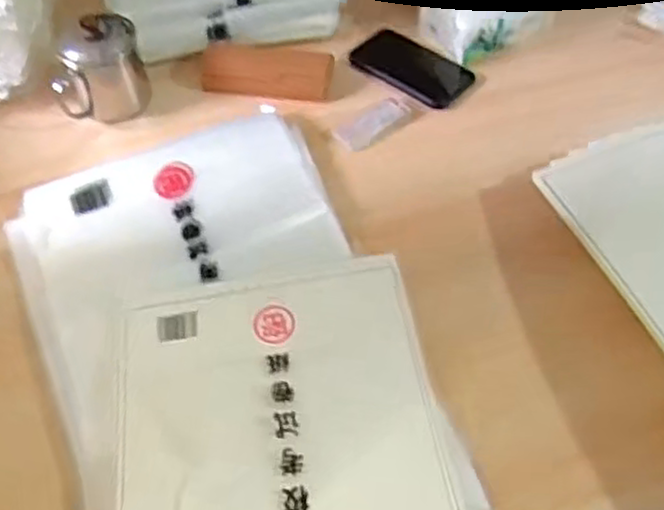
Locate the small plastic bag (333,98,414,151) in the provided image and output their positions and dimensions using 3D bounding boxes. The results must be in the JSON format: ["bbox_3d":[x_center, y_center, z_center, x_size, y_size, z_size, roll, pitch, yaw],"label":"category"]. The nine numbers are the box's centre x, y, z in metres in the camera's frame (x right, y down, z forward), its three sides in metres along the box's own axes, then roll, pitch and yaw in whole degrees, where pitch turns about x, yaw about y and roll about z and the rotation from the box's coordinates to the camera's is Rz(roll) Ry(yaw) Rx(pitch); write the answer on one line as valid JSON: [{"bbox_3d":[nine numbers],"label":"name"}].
[{"bbox_3d":[0.046,-0.149,0.829,0.092,0.006,0.040,-35,59,-21],"label":"small plastic bag"}]

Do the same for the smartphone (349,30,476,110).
[{"bbox_3d":[0.097,-0.228,0.897,0.150,0.014,0.094,31,54,20],"label":"smartphone"}]

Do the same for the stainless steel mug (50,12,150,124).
[{"bbox_3d":[-0.271,-0.219,0.837,0.104,0.097,0.081,-18,55,-10],"label":"stainless steel mug"}]

